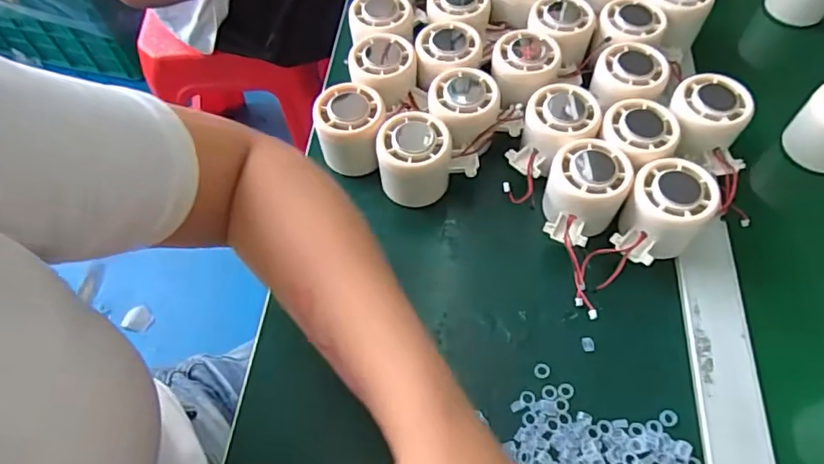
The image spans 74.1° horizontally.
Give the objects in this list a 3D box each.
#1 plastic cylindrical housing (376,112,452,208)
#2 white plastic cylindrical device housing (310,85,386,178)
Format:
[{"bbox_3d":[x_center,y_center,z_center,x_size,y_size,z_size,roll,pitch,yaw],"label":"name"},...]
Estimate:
[{"bbox_3d":[0.002,-0.053,0.422,0.052,0.063,0.053,-1,59,2],"label":"plastic cylindrical housing"},{"bbox_3d":[-0.048,-0.081,0.434,0.050,0.051,0.054,-1,59,2],"label":"white plastic cylindrical device housing"}]

